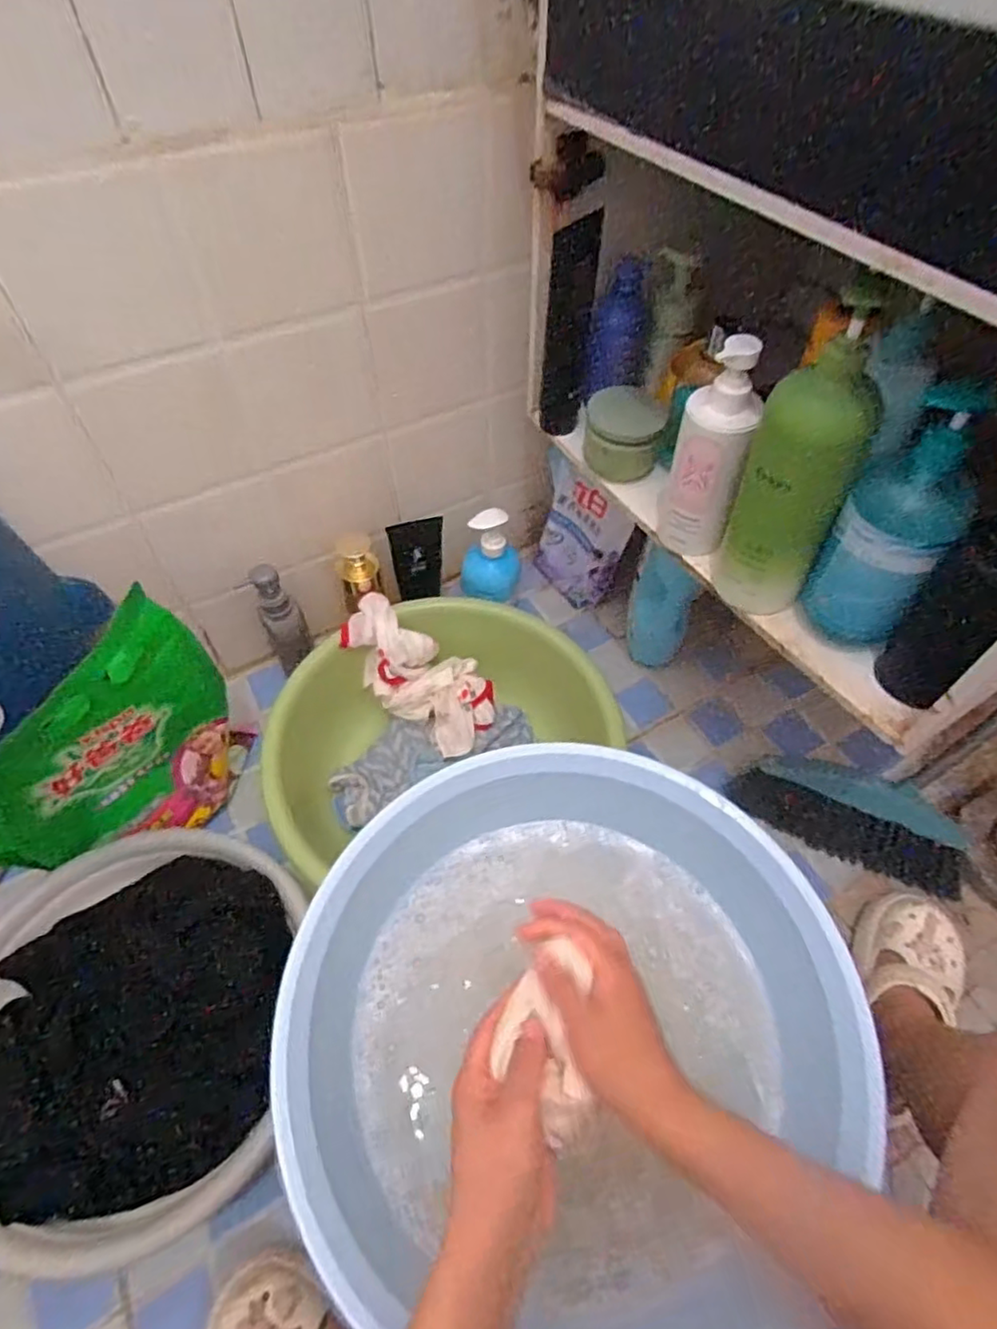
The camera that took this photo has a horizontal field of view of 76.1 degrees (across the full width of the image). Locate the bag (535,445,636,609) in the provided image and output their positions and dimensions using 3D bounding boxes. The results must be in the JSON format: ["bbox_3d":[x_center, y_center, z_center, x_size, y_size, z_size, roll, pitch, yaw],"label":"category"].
[{"bbox_3d":[0.132,-0.190,0.969,0.153,0.182,0.070,35,39,28],"label":"bag"}]

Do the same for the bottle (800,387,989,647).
[{"bbox_3d":[0.295,-0.100,0.473,0.047,0.209,0.076,-33,59,-33],"label":"bottle"}]

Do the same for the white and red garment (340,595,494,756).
[{"bbox_3d":[-0.106,0.012,0.824,0.229,0.078,0.111,43,62,0],"label":"white and red garment"}]

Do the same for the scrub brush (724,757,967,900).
[{"bbox_3d":[0.425,0.191,0.781,0.278,0.064,0.090,16,56,13],"label":"scrub brush"}]

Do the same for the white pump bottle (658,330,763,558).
[{"bbox_3d":[0.182,-0.177,0.558,0.058,0.192,0.051,14,55,11],"label":"white pump bottle"}]

